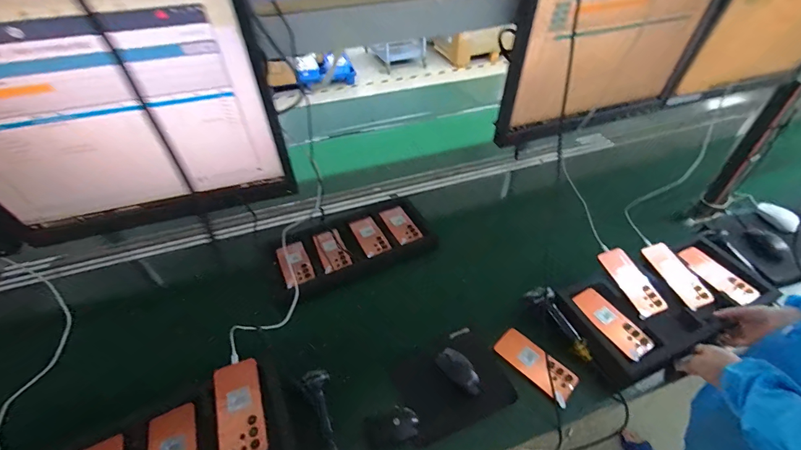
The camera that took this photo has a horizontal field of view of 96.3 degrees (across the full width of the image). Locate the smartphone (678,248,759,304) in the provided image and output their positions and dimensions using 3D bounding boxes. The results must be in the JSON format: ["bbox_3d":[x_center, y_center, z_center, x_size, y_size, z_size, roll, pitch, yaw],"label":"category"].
[{"bbox_3d":[0.798,0.125,0.910,0.067,0.016,0.173,-20,46,-17],"label":"smartphone"}]

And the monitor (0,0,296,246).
[{"bbox_3d":[-0.350,-0.121,0.432,0.378,0.318,0.047,-14,45,-11],"label":"monitor"}]

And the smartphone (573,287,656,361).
[{"bbox_3d":[0.479,0.219,0.815,0.082,0.011,0.176,-20,46,-17],"label":"smartphone"}]

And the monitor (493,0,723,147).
[{"bbox_3d":[0.353,-0.307,0.579,0.375,0.283,0.049,-15,45,-13],"label":"monitor"}]

